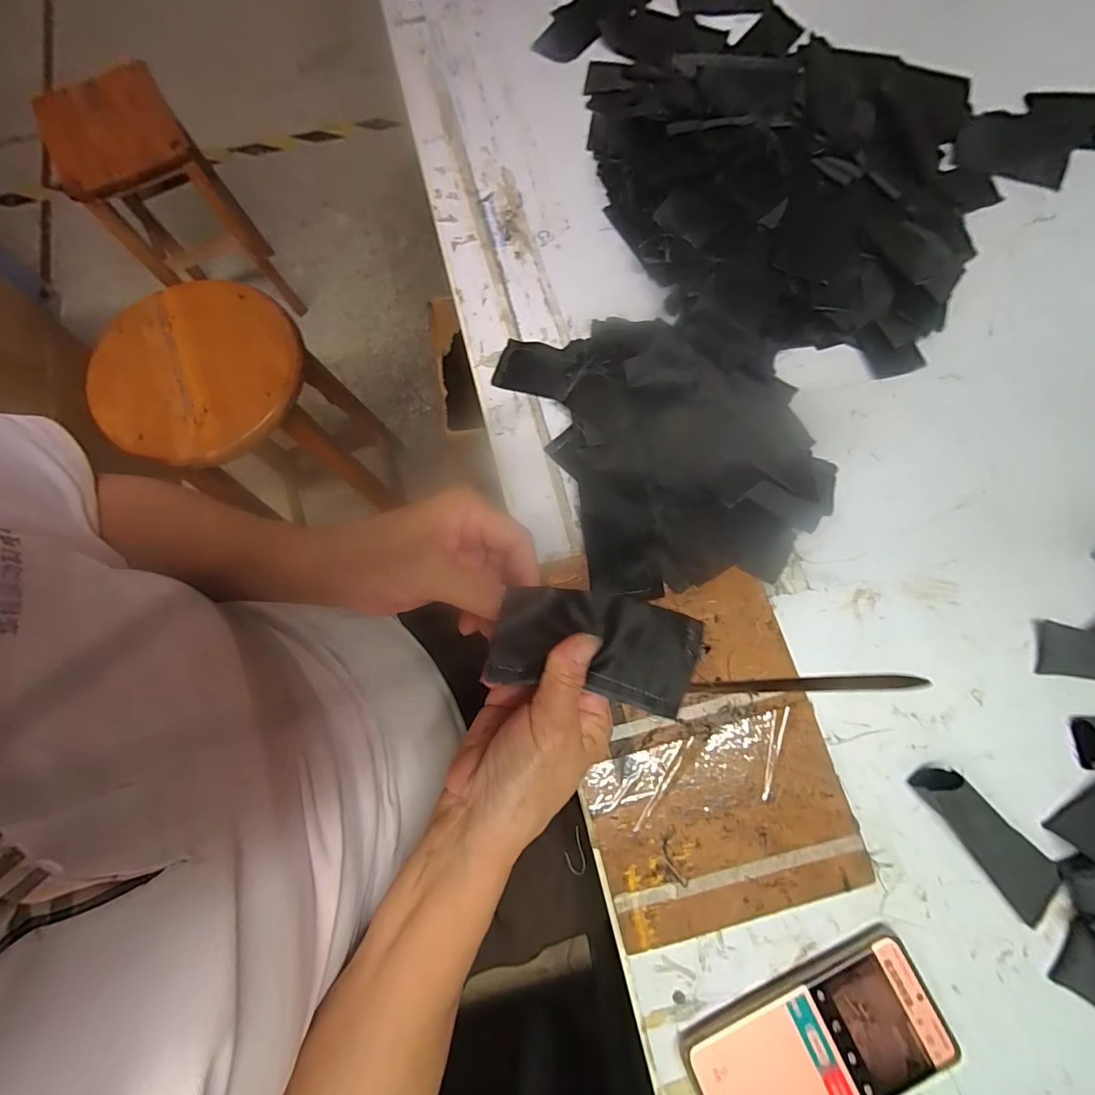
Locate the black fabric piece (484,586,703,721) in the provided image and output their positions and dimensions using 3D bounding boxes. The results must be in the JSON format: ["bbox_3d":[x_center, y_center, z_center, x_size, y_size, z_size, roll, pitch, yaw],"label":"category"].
[{"bbox_3d":[0.026,0.051,0.238,0.106,0.016,0.053,14,96,-18],"label":"black fabric piece"}]

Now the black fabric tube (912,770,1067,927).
[{"bbox_3d":[0.303,0.194,0.312,0.037,0.035,0.105,-36,77,-8],"label":"black fabric tube"}]

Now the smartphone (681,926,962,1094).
[{"bbox_3d":[0.170,0.315,0.293,0.158,0.016,0.076,-23,75,-5],"label":"smartphone"}]

